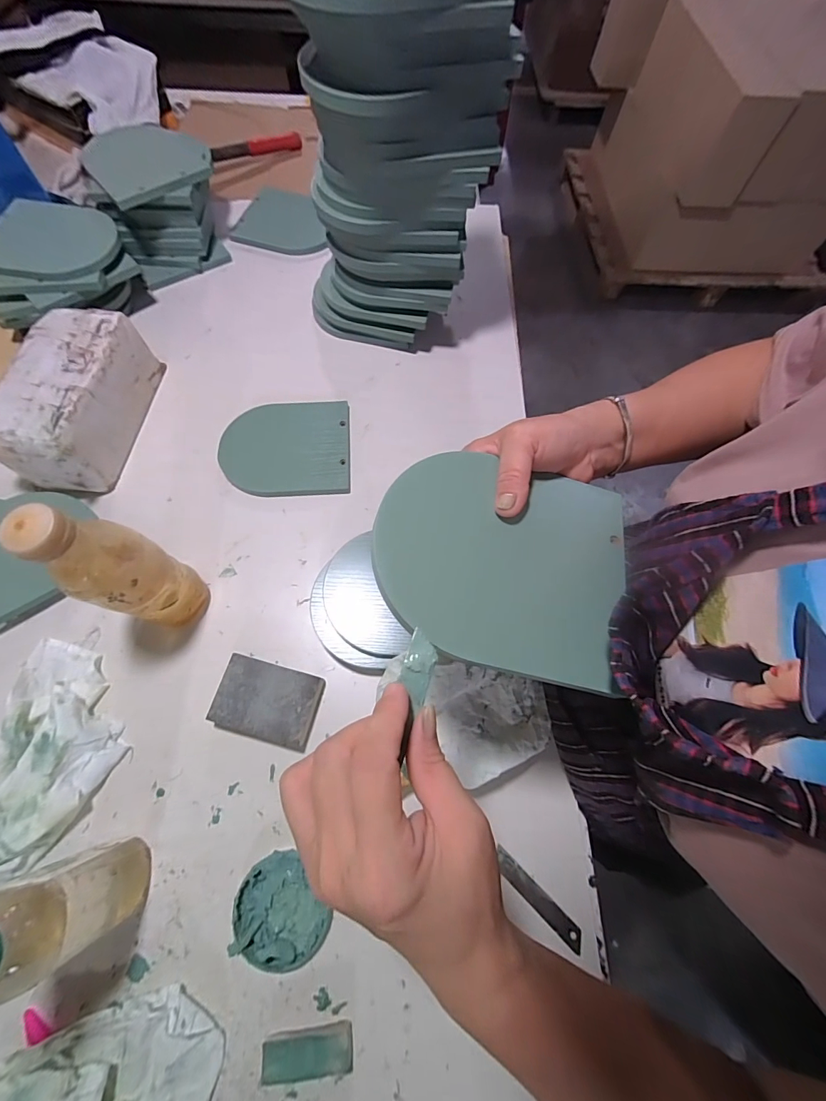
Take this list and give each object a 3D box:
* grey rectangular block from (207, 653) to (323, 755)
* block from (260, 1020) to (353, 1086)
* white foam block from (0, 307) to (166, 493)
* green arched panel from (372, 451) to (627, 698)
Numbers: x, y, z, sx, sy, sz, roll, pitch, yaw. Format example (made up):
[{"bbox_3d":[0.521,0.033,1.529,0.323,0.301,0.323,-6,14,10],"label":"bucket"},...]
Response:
[{"bbox_3d":[-0.148,0.154,0.416,0.098,0.024,0.074,12,67,5],"label":"grey rectangular block"},{"bbox_3d":[-0.082,0.392,0.317,0.068,0.013,0.028,-3,66,-1],"label":"block"},{"bbox_3d":[-0.415,-0.189,0.510,0.107,0.095,0.223,5,67,-1],"label":"white foam block"},{"bbox_3d":[0.060,0.005,0.256,0.164,0.007,0.135,14,67,-9],"label":"green arched panel"}]

